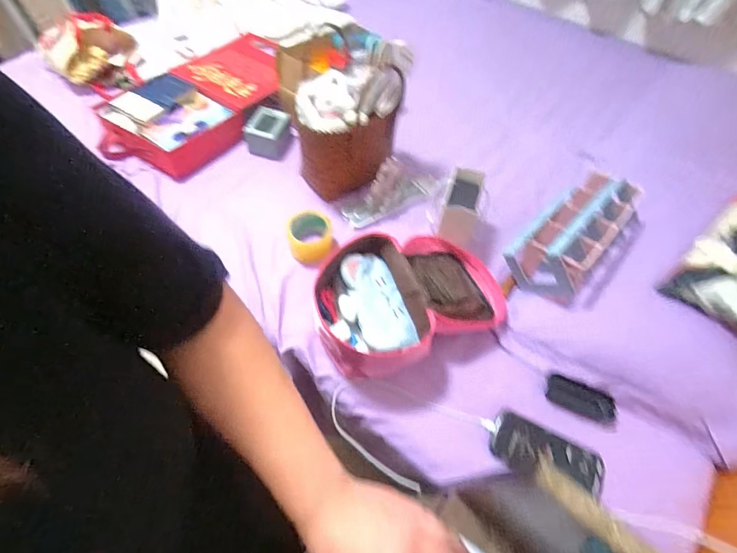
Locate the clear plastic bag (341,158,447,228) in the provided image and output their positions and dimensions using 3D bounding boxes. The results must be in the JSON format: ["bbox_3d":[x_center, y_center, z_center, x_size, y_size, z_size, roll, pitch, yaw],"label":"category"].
[{"bbox_3d":[0.066,-0.211,0.846,0.261,0.112,0.085,-20,61,-16],"label":"clear plastic bag"}]

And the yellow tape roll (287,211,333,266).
[{"bbox_3d":[-0.130,-0.082,0.784,0.101,0.072,0.116,-6,58,-7],"label":"yellow tape roll"}]

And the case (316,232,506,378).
[{"bbox_3d":[0.084,0.031,0.681,0.371,0.121,0.253,-16,59,-13],"label":"case"}]

